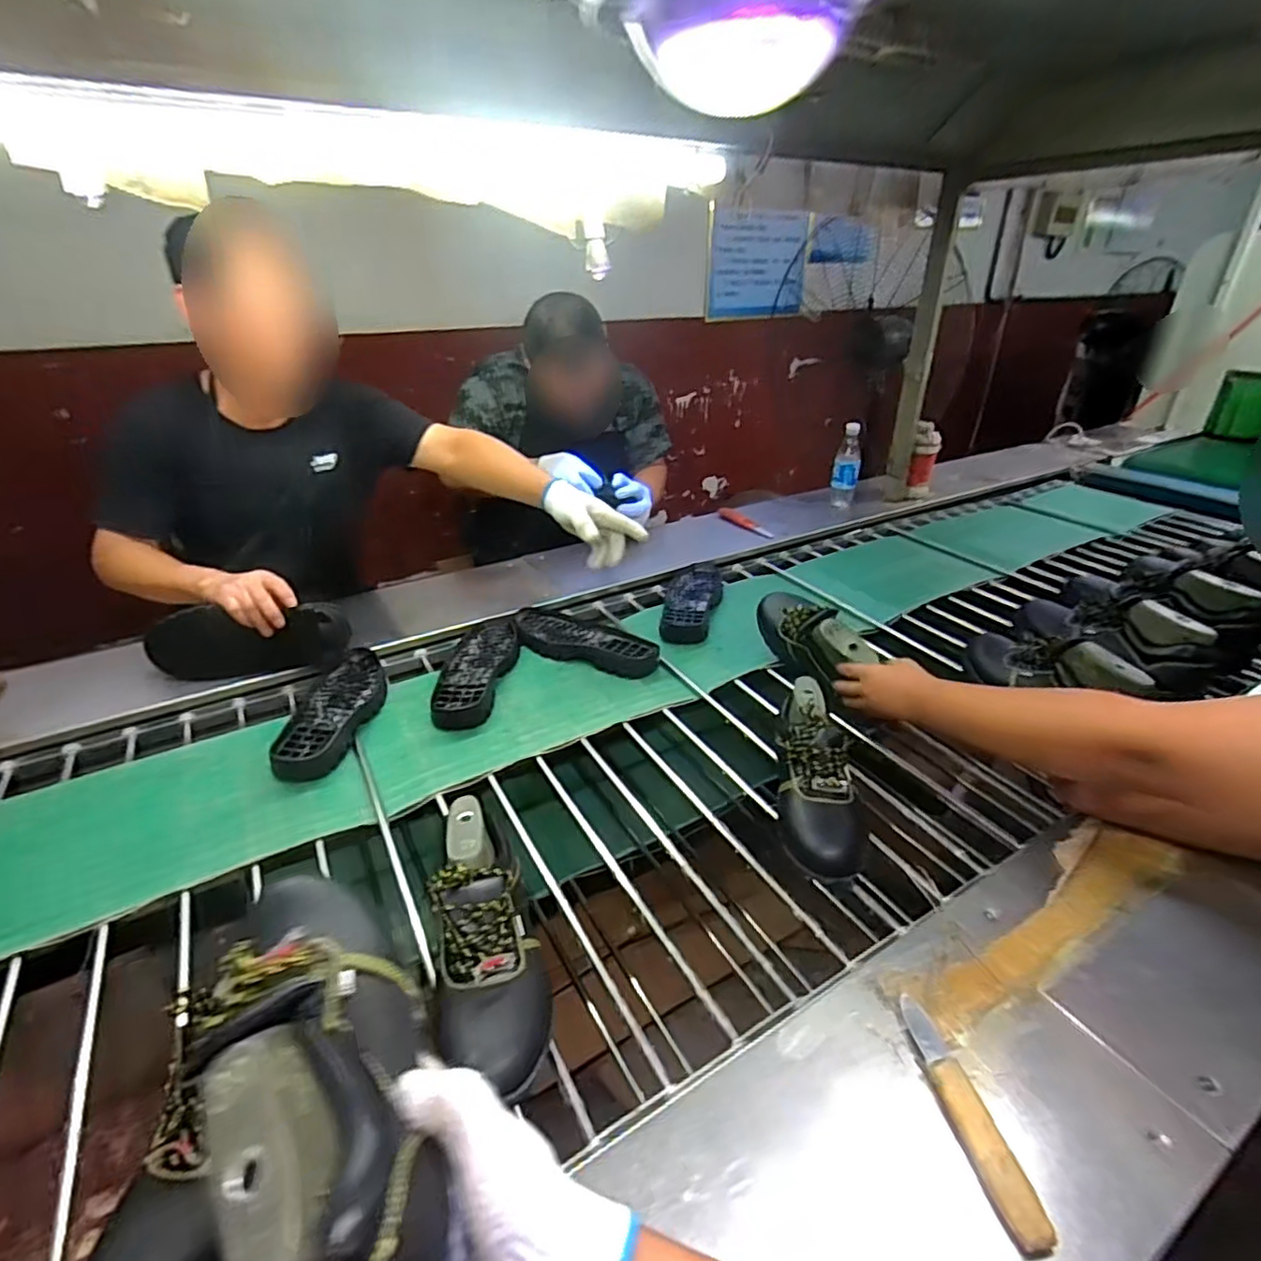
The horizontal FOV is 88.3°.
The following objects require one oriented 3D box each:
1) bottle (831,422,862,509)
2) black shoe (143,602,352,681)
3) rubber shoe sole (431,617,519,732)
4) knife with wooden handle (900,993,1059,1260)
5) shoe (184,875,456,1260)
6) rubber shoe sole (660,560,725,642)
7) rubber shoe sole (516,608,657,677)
[{"bbox_3d":[0.554,-0.413,1.666,0.067,0.217,0.071,9,31,14],"label":"bottle"},{"bbox_3d":[-0.599,0.018,1.021,0.291,0.124,0.047,-1,30,-3],"label":"black shoe"},{"bbox_3d":[-0.252,0.057,1.066,0.104,0.028,0.302,3,30,3],"label":"rubber shoe sole"},{"bbox_3d":[0.250,0.355,0.483,0.026,0.028,0.163,-4,30,-8],"label":"knife with wooden handle"},{"bbox_3d":[-0.168,0.224,0.354,0.090,0.089,0.251,-13,24,-24],"label":"shoe"},{"bbox_3d":[0.125,-0.065,1.279,0.113,0.035,0.289,4,30,6],"label":"rubber shoe sole"},{"bbox_3d":[-0.083,0.017,1.136,0.289,0.030,0.107,15,33,24],"label":"rubber shoe sole"}]

